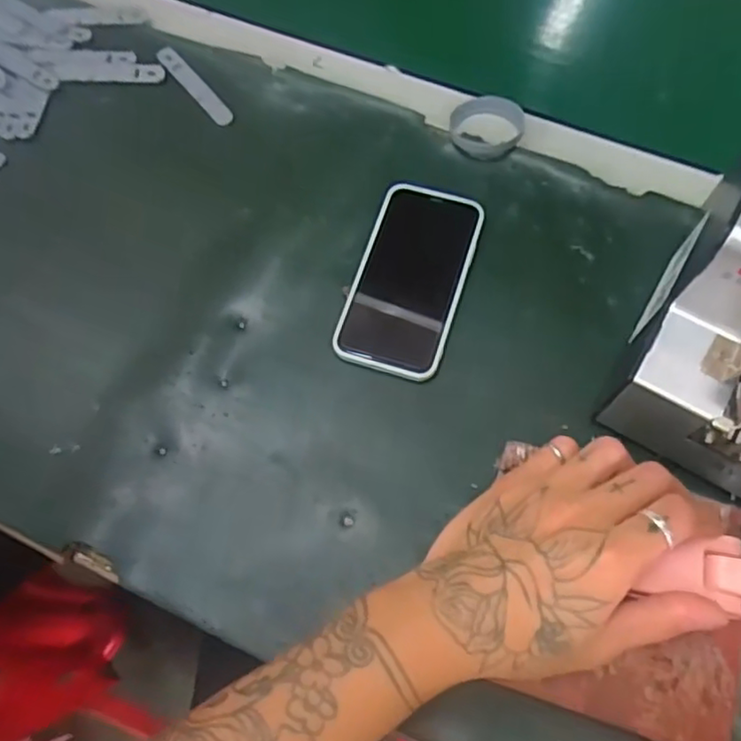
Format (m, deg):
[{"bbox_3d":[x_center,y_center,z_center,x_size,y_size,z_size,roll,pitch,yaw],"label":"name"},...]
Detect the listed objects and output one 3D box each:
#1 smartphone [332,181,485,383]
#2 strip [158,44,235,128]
[{"bbox_3d":[0.029,-0.069,0.466,0.075,0.007,0.147,16,69,8],"label":"smartphone"},{"bbox_3d":[-0.145,-0.236,0.539,0.016,0.005,0.096,-37,72,-12],"label":"strip"}]

